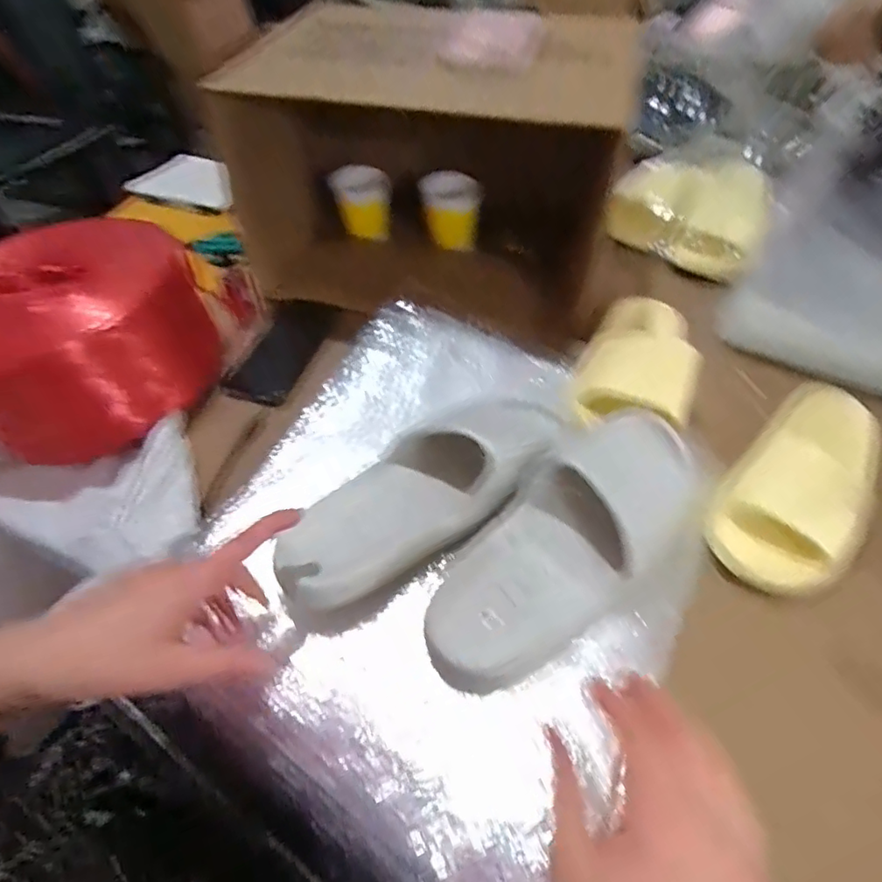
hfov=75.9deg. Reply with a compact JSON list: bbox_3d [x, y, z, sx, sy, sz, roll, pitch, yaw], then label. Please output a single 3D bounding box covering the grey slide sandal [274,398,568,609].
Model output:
[{"bbox_3d":[-0.012,0.032,0.454,0.263,0.059,0.098,-34,56,-19],"label":"grey slide sandal"}]

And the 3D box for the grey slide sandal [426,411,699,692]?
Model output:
[{"bbox_3d":[0.106,0.066,0.431,0.104,0.099,0.273,34,60,27],"label":"grey slide sandal"}]

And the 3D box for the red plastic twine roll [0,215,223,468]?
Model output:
[{"bbox_3d":[-0.373,-0.107,0.586,0.213,0.140,0.233,-2,50,3],"label":"red plastic twine roll"}]

